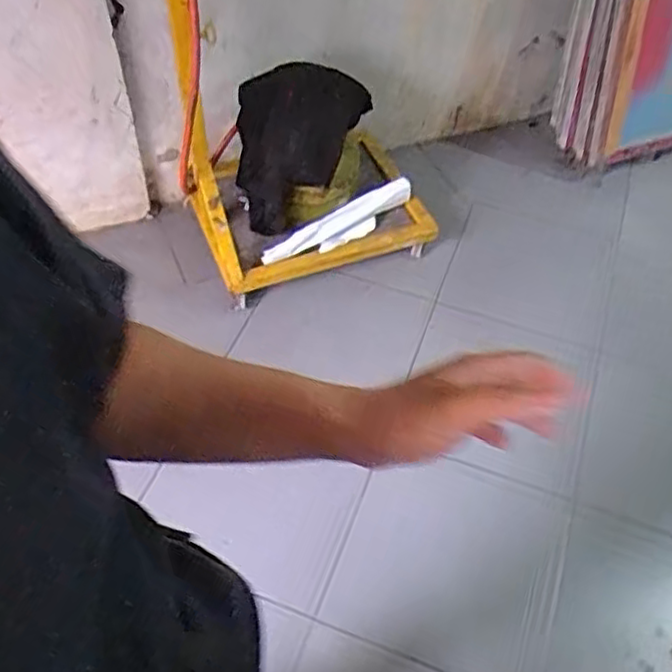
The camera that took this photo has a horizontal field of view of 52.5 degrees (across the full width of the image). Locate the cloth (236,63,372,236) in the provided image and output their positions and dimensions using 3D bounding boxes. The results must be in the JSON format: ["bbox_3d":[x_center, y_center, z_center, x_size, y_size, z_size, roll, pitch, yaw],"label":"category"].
[{"bbox_3d":[-0.097,-0.433,1.624,0.293,0.392,0.051,12,23,11],"label":"cloth"}]

